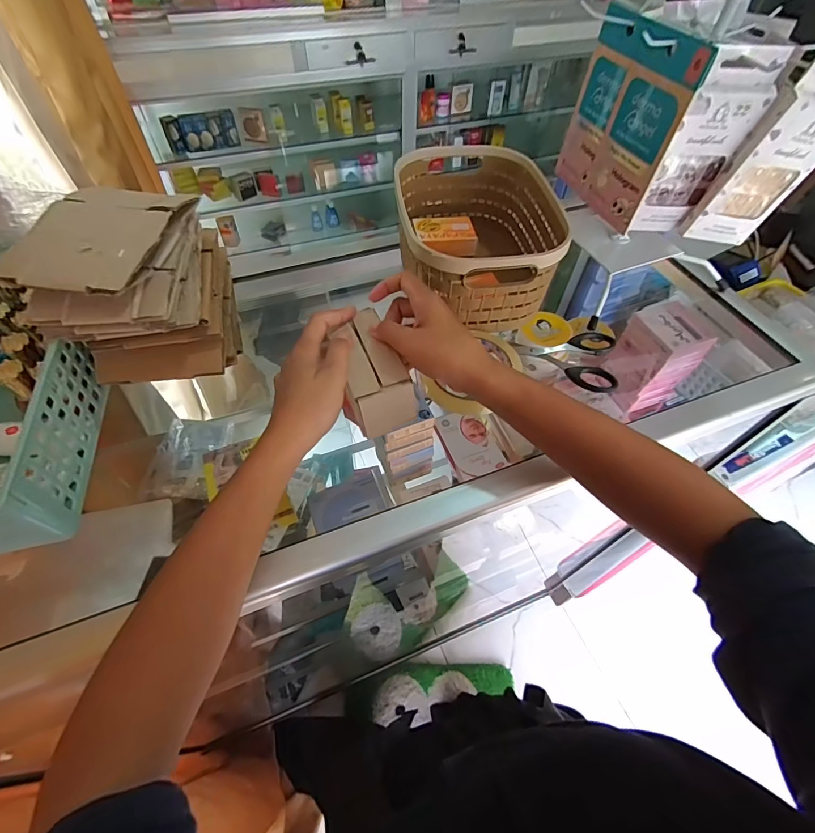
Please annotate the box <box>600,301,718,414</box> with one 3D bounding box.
[{"bbox_3d":[0.340,-0.081,0.583,0.068,0.128,0.080,-20,58,-15],"label":"box"}]

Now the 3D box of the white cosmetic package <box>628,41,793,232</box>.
[{"bbox_3d":[0.247,-0.228,0.362,0.061,0.141,0.017,5,54,-4],"label":"white cosmetic package"}]

